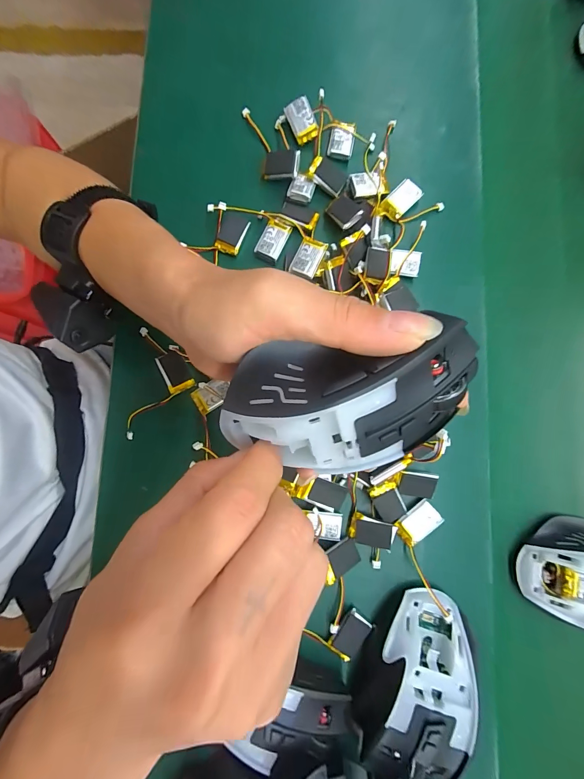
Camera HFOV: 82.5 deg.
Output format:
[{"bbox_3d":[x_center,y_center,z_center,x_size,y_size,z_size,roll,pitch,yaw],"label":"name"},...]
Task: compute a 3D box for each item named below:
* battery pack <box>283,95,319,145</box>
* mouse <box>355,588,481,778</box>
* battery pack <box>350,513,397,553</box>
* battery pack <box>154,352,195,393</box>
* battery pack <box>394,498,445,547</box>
[{"bbox_3d":[0.008,-0.228,0.283,0.020,0.004,0.031,-23,100,23],"label":"battery pack"},{"bbox_3d":[0.082,0.195,0.218,0.065,0.035,0.109,10,83,1],"label":"mouse"},{"bbox_3d":[0.058,0.104,0.242,0.031,0.008,0.020,18,83,2],"label":"battery pack"},{"bbox_3d":[-0.091,-0.013,0.257,0.019,0.010,0.030,-26,84,-3],"label":"battery pack"},{"bbox_3d":[0.092,0.097,0.243,0.031,0.004,0.020,-39,85,-5],"label":"battery pack"}]

